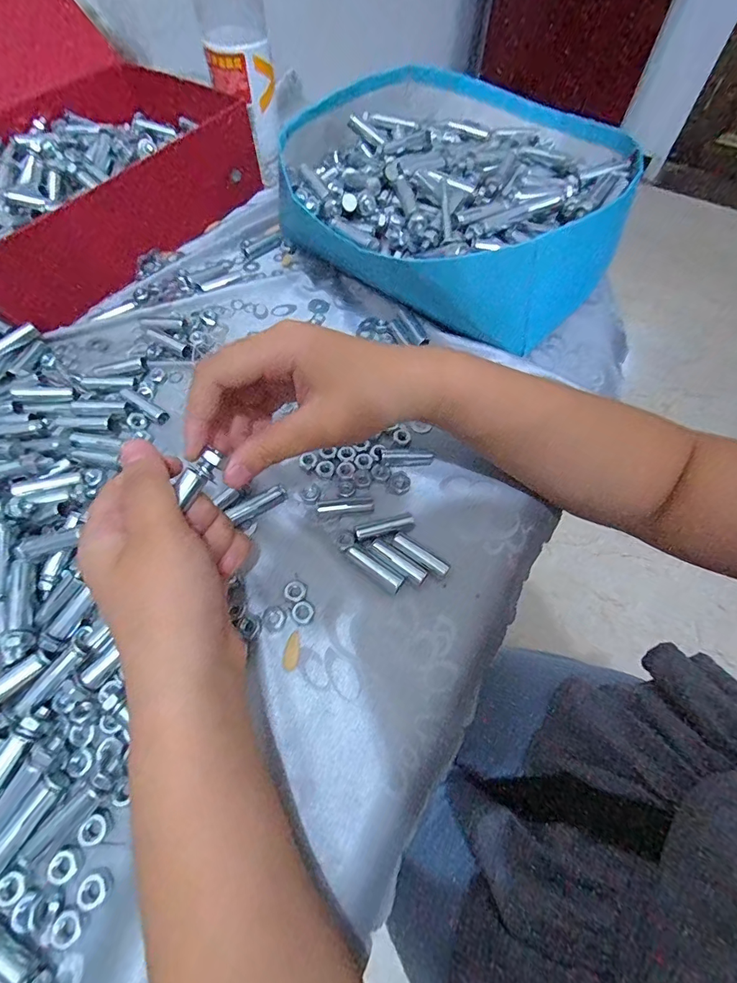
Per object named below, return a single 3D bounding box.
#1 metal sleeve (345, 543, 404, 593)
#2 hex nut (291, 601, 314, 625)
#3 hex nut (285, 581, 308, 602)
[{"bbox_3d":[0.004,0.047,0.272,0.040,0.007,0.010,34,65,15],"label":"metal sleeve"},{"bbox_3d":[-0.040,0.072,0.260,0.013,0.004,0.013,29,64,12],"label":"hex nut"},{"bbox_3d":[-0.045,0.060,0.266,0.013,0.004,0.012,27,63,11],"label":"hex nut"}]

